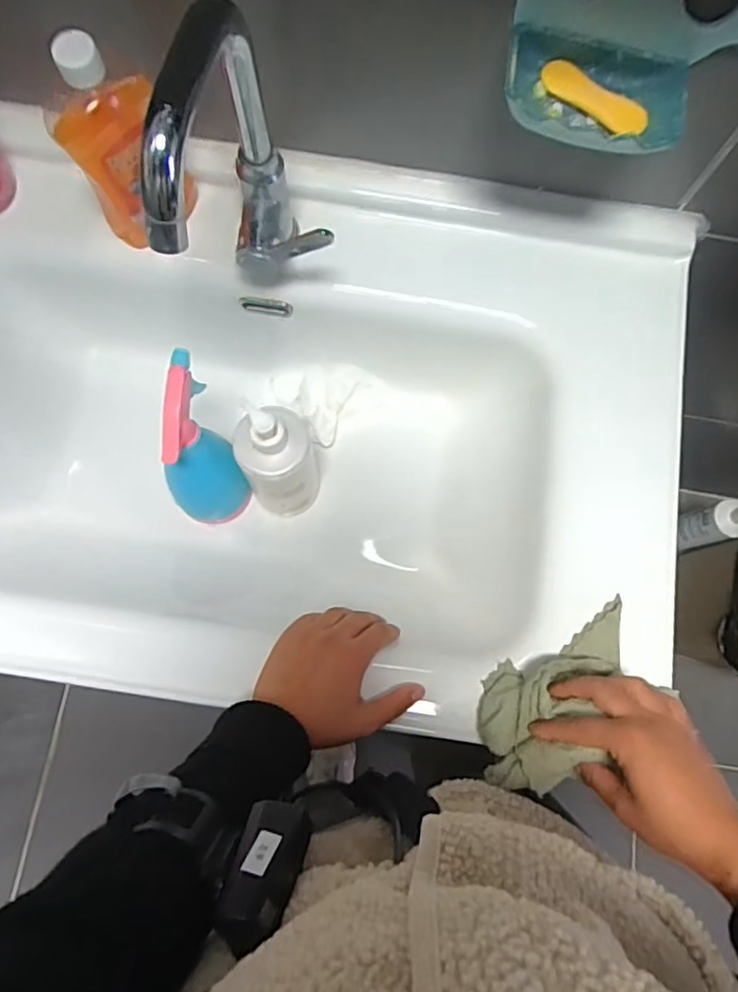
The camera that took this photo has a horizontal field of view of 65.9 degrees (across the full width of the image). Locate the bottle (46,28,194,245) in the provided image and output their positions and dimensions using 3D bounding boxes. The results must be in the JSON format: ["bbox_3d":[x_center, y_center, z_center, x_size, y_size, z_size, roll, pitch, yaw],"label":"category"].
[{"bbox_3d":[-0.199,-0.273,0.462,0.076,0.171,0.053,-30,81,-9],"label":"bottle"}]

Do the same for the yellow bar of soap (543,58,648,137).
[{"bbox_3d":[0.159,-0.281,0.402,0.080,0.009,0.024,32,78,4],"label":"yellow bar of soap"}]

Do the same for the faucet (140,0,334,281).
[{"bbox_3d":[-0.093,-0.209,0.422,0.066,0.236,0.172,22,77,2],"label":"faucet"}]

